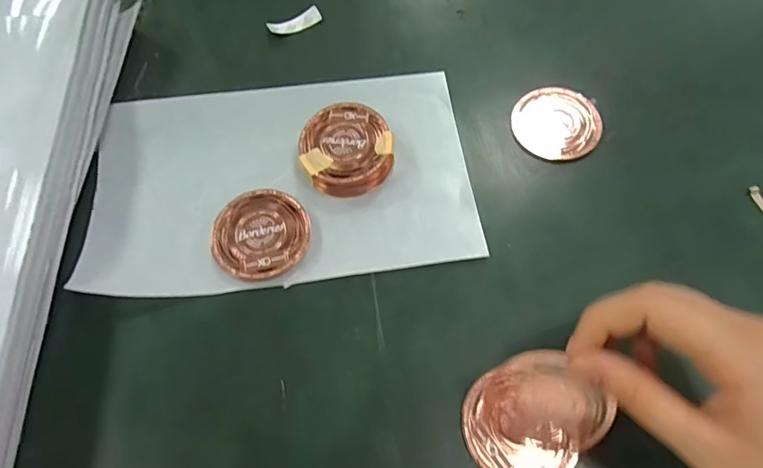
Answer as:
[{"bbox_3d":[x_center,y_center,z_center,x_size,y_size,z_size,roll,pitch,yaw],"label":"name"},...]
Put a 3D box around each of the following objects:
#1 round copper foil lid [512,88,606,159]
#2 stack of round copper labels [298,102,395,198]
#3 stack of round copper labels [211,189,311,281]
[{"bbox_3d":[0.123,-0.079,0.337,0.060,0.007,0.053,25,69,11],"label":"round copper foil lid"},{"bbox_3d":[-0.023,-0.057,0.323,0.059,0.021,0.058,-10,67,-3],"label":"stack of round copper labels"},{"bbox_3d":[-0.076,0.000,0.302,0.057,0.010,0.059,7,67,4],"label":"stack of round copper labels"}]

